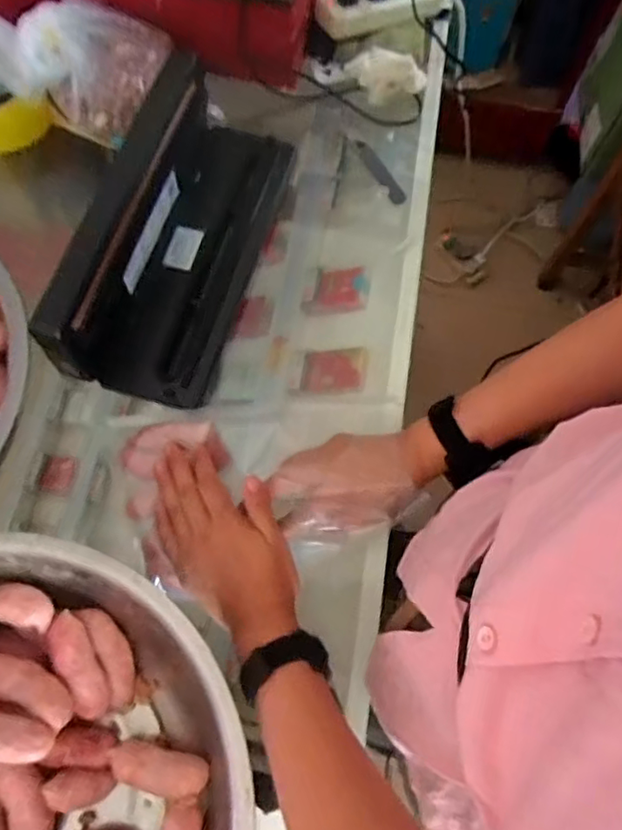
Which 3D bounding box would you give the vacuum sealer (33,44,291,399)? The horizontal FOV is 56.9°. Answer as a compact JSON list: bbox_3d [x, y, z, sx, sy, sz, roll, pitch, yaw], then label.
[{"bbox_3d":[-0.149,-0.190,0.599,0.172,0.104,0.359,15,70,4],"label":"vacuum sealer"}]

